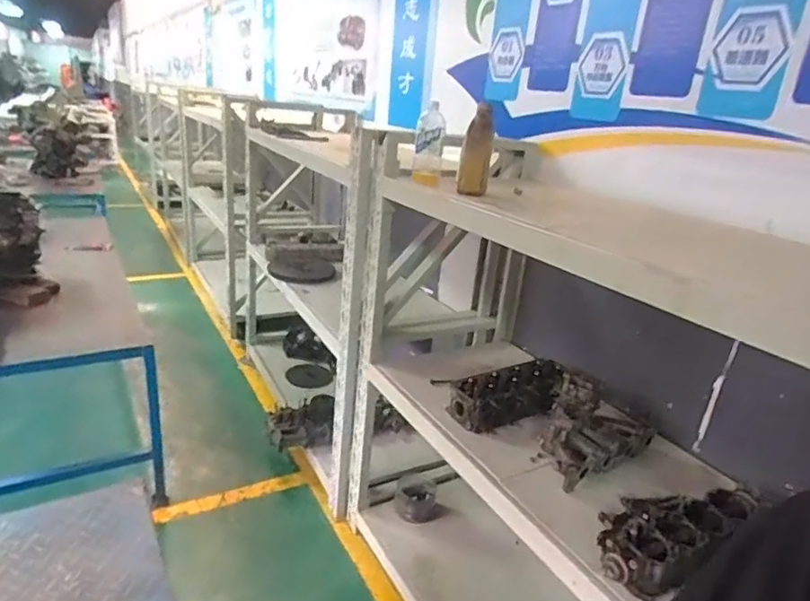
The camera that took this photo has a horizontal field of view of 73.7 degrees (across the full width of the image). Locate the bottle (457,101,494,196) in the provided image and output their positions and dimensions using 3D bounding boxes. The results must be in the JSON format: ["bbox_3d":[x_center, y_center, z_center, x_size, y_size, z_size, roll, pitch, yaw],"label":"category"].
[{"bbox_3d":[0.180,-0.377,1.361,0.073,0.218,0.058,6,20,2],"label":"bottle"}]

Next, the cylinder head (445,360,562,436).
[{"bbox_3d":[0.318,0.283,1.607,0.357,0.139,0.134,-5,23,-27],"label":"cylinder head"}]

